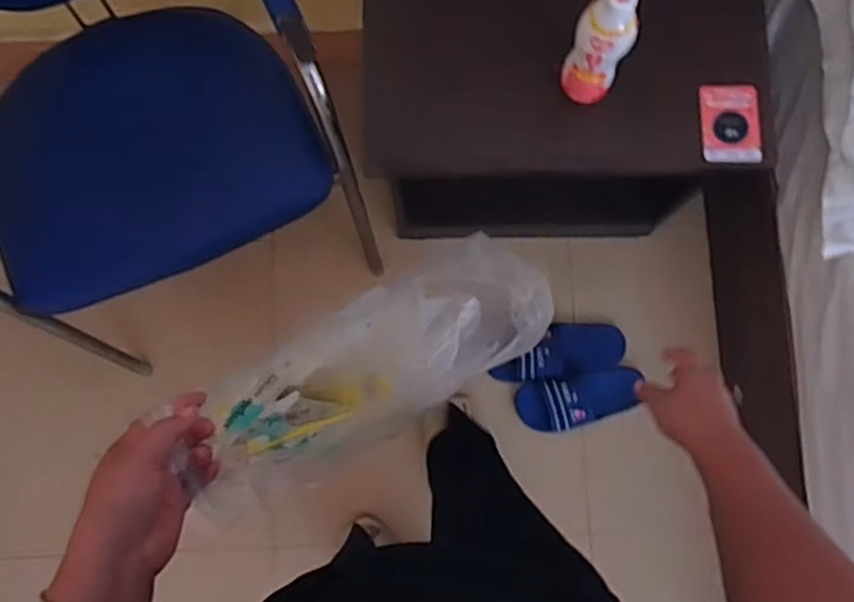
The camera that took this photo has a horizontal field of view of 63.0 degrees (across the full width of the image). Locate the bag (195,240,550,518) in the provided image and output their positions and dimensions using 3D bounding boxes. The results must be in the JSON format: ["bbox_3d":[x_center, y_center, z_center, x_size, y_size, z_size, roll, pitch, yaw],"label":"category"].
[{"bbox_3d":[-0.044,0.059,0.811,0.391,0.168,0.166,-29,80,20],"label":"bag"}]

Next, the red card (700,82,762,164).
[{"bbox_3d":[0.406,-0.237,0.931,0.076,0.011,0.109,-1,83,6],"label":"red card"}]

